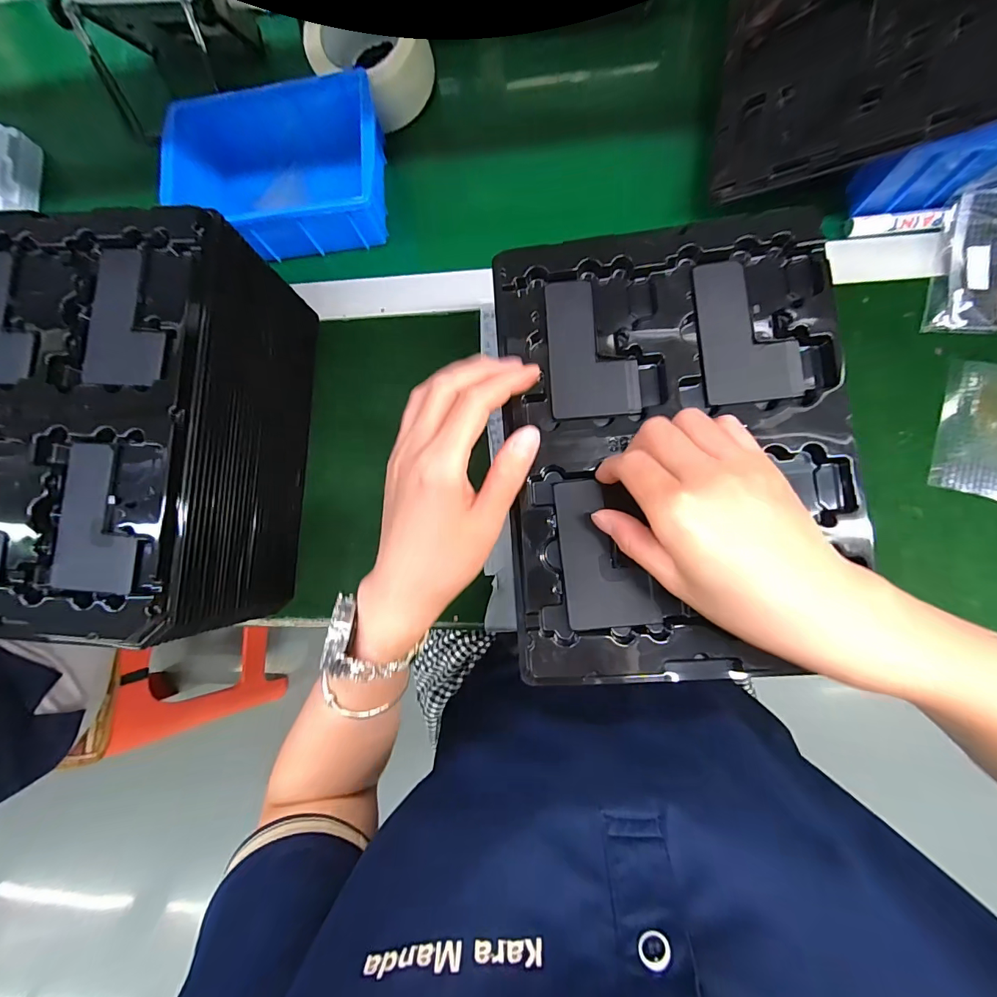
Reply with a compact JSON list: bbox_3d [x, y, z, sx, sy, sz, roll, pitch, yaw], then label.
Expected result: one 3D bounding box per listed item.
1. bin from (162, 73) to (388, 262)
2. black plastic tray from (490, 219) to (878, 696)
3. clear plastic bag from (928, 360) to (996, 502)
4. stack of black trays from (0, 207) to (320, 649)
[{"bbox_3d":[-0.208,-0.317,0.419,0.199,0.063,0.142,-5,84,6],"label":"bin"},{"bbox_3d":[0.110,-0.034,0.276,0.208,0.022,0.289,-4,84,4],"label":"black plastic tray"},{"bbox_3d":[0.395,-0.057,0.353,0.058,0.008,0.113,14,82,10],"label":"clear plastic bag"},{"bbox_3d":[-0.297,-0.050,0.352,0.206,0.141,0.281,3,85,7],"label":"stack of black trays"}]

